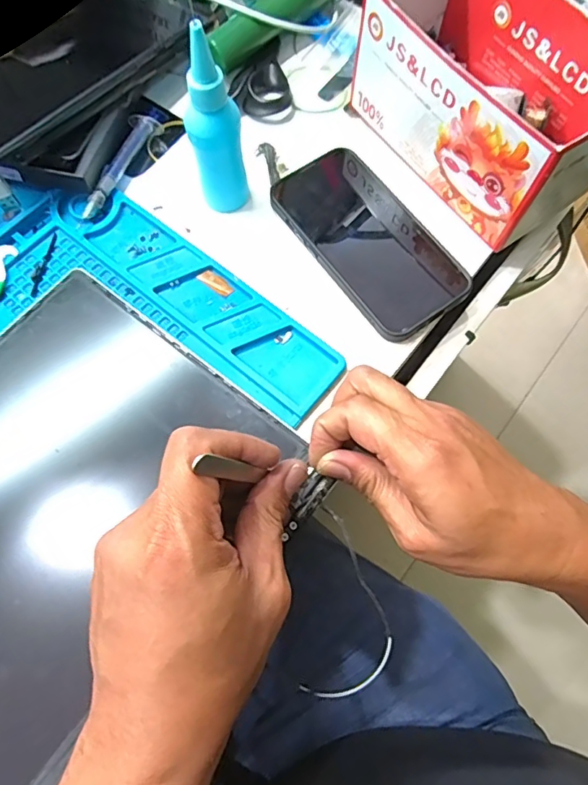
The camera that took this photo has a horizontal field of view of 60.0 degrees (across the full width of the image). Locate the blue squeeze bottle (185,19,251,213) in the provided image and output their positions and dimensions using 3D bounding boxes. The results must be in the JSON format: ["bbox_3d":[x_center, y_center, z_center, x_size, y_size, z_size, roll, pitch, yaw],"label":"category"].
[{"bbox_3d":[-0.049,-0.169,0.324,0.034,0.120,0.033,-9,70,-4],"label":"blue squeeze bottle"}]

